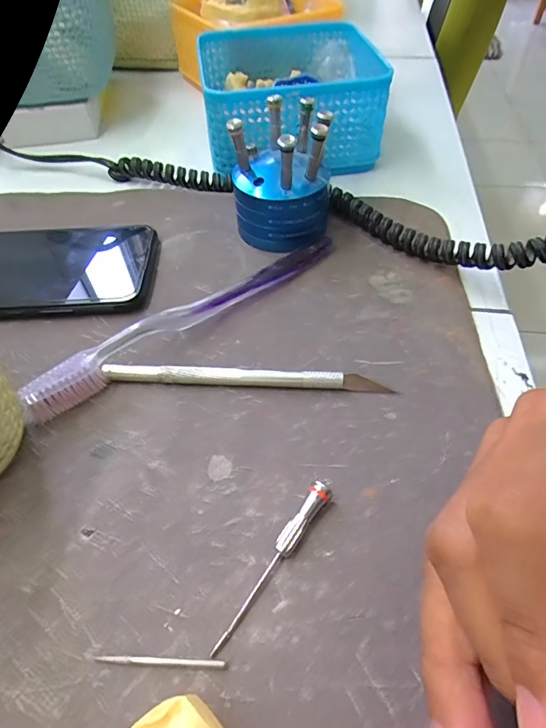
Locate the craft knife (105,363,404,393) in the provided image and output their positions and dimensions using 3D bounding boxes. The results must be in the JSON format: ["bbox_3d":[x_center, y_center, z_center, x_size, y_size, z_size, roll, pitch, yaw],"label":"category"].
[{"bbox_3d":[-0.014,0.007,0.208,0.133,0.008,0.008,2,52,3],"label":"craft knife"}]

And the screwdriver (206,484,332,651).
[{"bbox_3d":[0.000,0.070,0.156,0.008,0.009,0.066,31,59,24],"label":"screwdriver"}]

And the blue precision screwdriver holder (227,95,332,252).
[{"bbox_3d":[0.004,-0.112,0.263,0.055,0.070,0.053,-2,52,0],"label":"blue precision screwdriver holder"}]

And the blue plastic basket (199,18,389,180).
[{"bbox_3d":[0.011,-0.210,0.345,0.124,0.063,0.136,-7,52,-4],"label":"blue plastic basket"}]

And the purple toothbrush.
[{"bbox_3d":[-0.040,-0.028,0.231,0.183,0.018,0.016,-35,59,-23],"label":"purple toothbrush"}]

